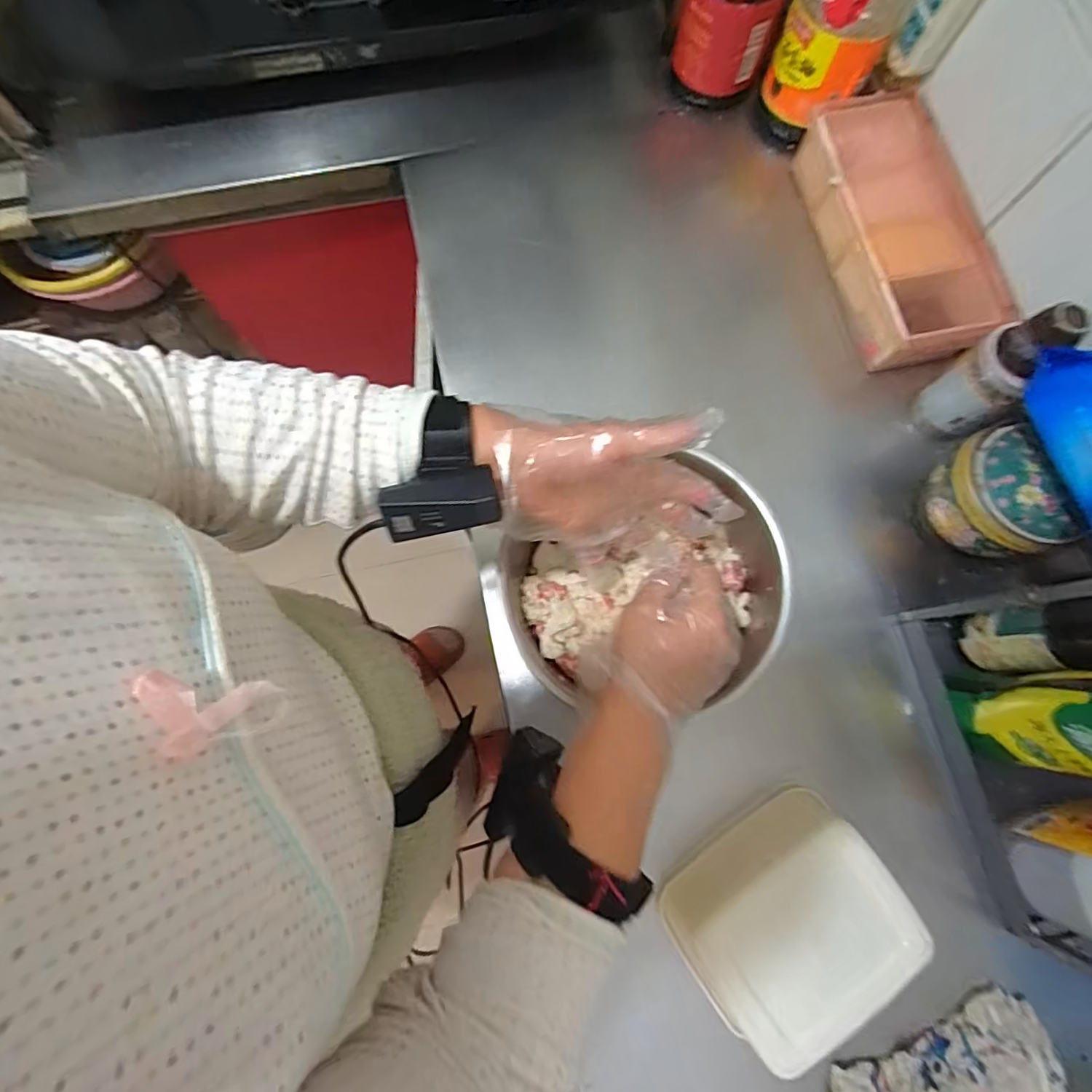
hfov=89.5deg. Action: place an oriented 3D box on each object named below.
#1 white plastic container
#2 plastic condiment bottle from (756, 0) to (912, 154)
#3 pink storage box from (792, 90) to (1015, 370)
[{"bbox_3d":[0.204,0.319,0.473,0.178,0.084,0.133,-34,80,-8],"label":"white plastic container"},{"bbox_3d":[0.326,-0.590,0.593,0.116,0.293,0.127,26,78,5],"label":"plastic condiment bottle"},{"bbox_3d":[0.396,-0.359,0.631,0.139,0.066,0.320,-10,77,-3],"label":"pink storage box"}]

